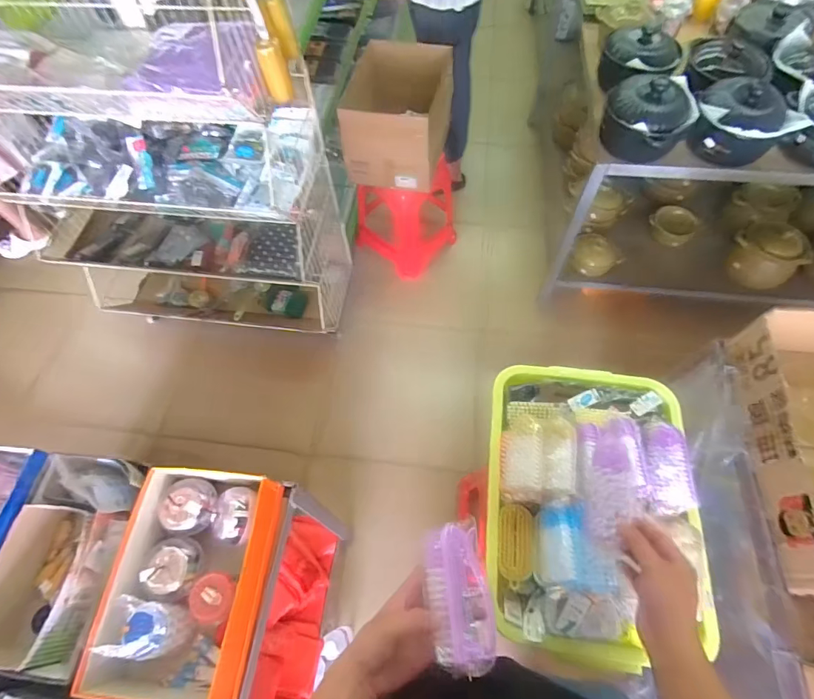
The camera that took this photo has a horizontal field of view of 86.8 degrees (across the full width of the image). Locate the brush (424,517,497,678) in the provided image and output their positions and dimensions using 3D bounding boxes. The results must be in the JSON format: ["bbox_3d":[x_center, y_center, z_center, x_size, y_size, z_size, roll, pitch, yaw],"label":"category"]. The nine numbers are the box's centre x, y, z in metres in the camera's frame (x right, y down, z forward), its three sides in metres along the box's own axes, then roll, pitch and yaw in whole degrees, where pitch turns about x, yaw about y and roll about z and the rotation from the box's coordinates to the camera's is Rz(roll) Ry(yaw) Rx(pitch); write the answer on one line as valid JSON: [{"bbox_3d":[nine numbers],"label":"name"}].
[{"bbox_3d":[0.059,0.277,0.489,0.065,0.043,0.146,-7,68,-2],"label":"brush"}]

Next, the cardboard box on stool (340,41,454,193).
[{"bbox_3d":[-0.033,-0.771,1.428,0.303,0.235,0.382,9,63,7],"label":"cardboard box on stool"}]

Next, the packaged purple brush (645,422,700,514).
[{"bbox_3d":[0.442,0.198,0.726,0.058,0.037,0.142,3,62,4],"label":"packaged purple brush"}]

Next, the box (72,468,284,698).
[{"bbox_3d":[-0.355,0.376,0.710,0.222,0.109,0.327,5,62,5],"label":"box"}]

